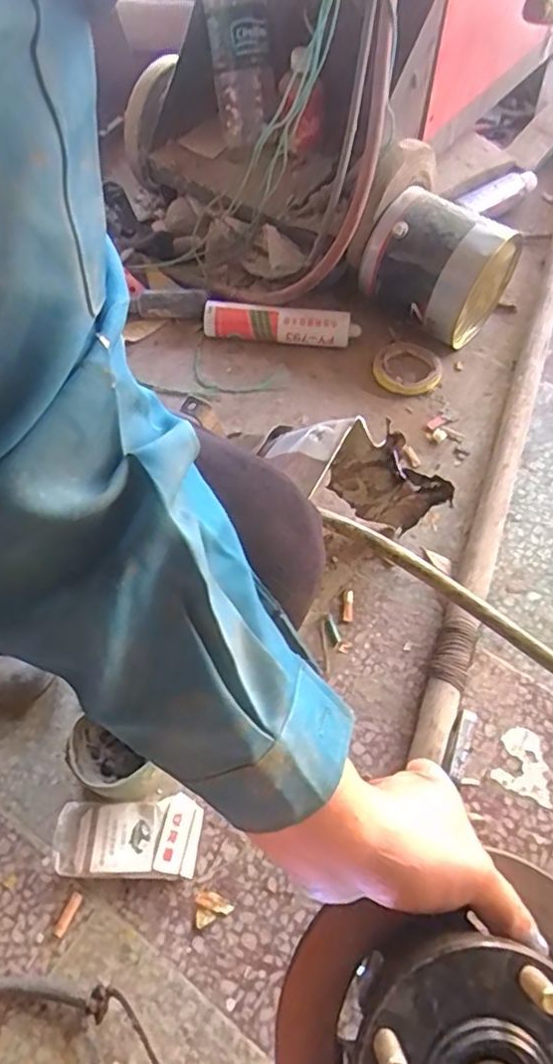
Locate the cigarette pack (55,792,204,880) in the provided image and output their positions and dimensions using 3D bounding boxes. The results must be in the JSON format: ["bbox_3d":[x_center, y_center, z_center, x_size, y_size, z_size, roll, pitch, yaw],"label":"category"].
[{"bbox_3d":[-0.131,0.272,0.556,0.124,0.019,0.063,1,60,0],"label":"cigarette pack"}]

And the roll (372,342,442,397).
[{"bbox_3d":[0.180,-0.228,0.866,0.091,0.015,0.085,0,60,0],"label":"roll"}]

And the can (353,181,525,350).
[{"bbox_3d":[0.216,-0.358,0.865,0.166,0.147,0.158,33,65,17],"label":"can"}]

